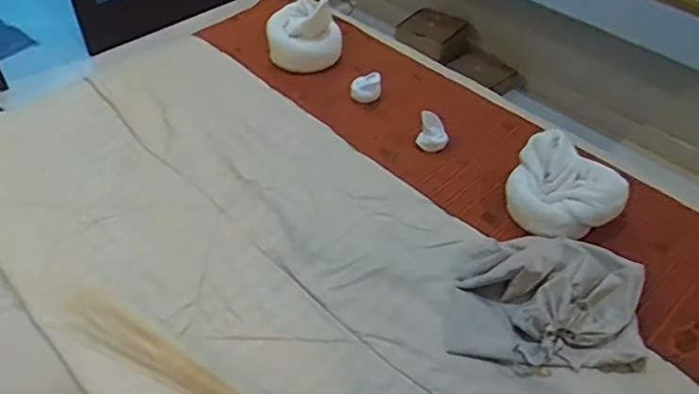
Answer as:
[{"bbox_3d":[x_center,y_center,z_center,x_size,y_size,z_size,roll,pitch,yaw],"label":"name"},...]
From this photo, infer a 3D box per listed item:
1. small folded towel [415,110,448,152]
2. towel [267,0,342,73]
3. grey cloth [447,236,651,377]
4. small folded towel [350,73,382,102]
[{"bbox_3d":[0.184,-0.147,1.302,0.065,0.056,0.074,8,46,6],"label":"small folded towel"},{"bbox_3d":[-0.113,-0.425,1.505,0.179,0.129,0.178,-3,46,-5],"label":"towel"},{"bbox_3d":[0.335,0.175,1.000,0.302,0.085,0.240,13,47,11],"label":"grey cloth"},{"bbox_3d":[0.038,-0.259,1.405,0.070,0.059,0.057,4,46,2],"label":"small folded towel"}]

